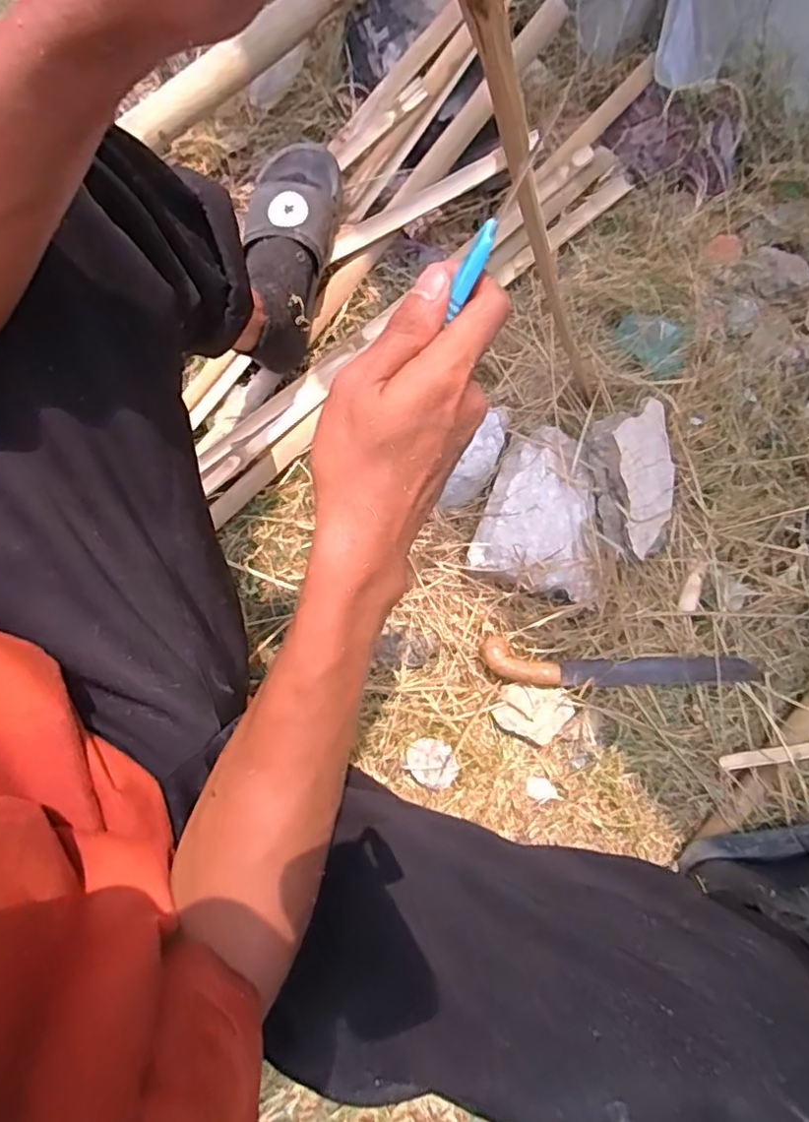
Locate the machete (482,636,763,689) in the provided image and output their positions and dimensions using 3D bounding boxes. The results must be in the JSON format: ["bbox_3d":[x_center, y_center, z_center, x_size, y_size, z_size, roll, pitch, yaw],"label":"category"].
[{"bbox_3d":[0.252,0.128,0.703,0.319,0.020,0.051,5,78,0],"label":"machete"}]

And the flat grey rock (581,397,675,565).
[{"bbox_3d":[0.273,-0.096,0.708,0.133,0.048,0.179,-9,95,-33],"label":"flat grey rock"}]

